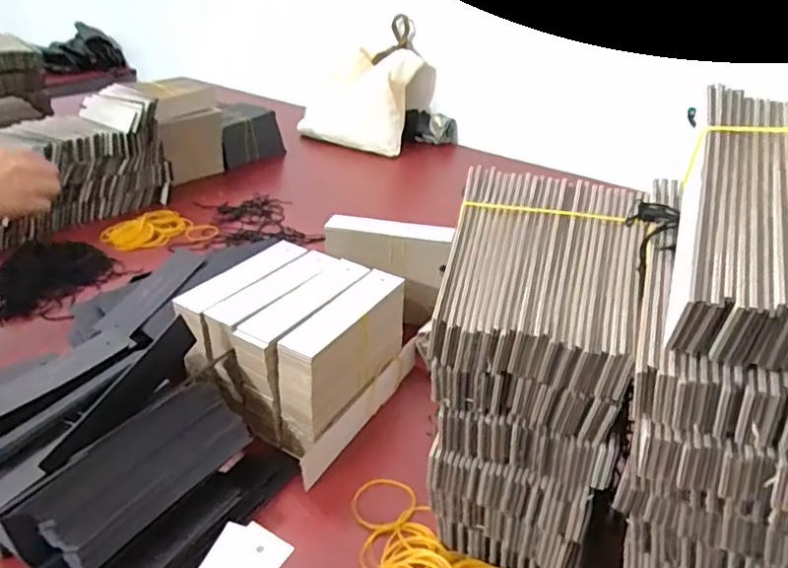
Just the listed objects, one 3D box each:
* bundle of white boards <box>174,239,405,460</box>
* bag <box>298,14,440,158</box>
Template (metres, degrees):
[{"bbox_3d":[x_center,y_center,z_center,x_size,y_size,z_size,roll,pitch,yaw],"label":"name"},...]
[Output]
[{"bbox_3d":[-0.080,0.050,0.487,0.138,0.102,0.140,18,35,26],"label":"bundle of white boards"},{"bbox_3d":[-0.062,-0.382,1.125,0.232,0.190,0.192,16,34,22],"label":"bag"}]

